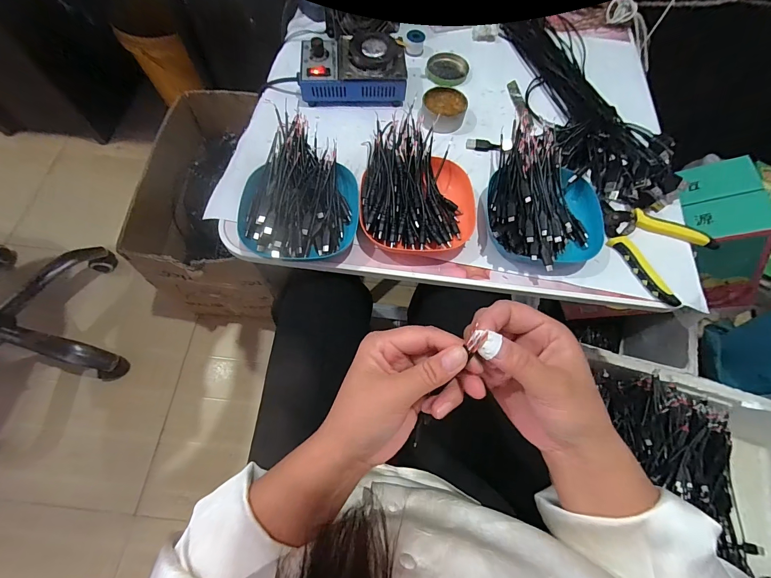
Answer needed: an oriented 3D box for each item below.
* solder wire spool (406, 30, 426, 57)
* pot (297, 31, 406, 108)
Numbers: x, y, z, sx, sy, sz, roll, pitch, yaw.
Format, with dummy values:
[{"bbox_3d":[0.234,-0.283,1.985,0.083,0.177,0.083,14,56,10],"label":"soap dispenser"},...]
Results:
[{"bbox_3d":[0.048,-0.396,0.568,0.029,0.024,0.026,3,68,-1],"label":"solder wire spool"},{"bbox_3d":[-0.047,-0.322,0.515,0.151,0.063,0.090,0,68,-3],"label":"pot"}]

